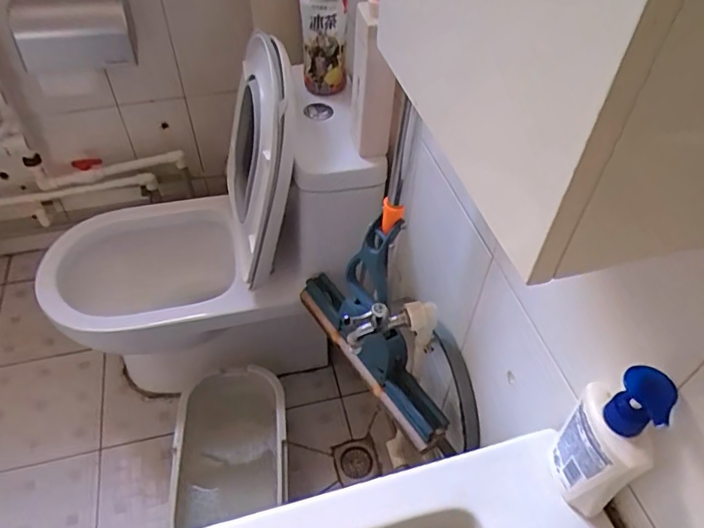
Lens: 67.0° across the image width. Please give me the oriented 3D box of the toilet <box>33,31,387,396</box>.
[{"bbox_3d":[-0.342,-0.049,1.150,0.688,0.737,0.427,-10,50,-10],"label":"toilet"}]

